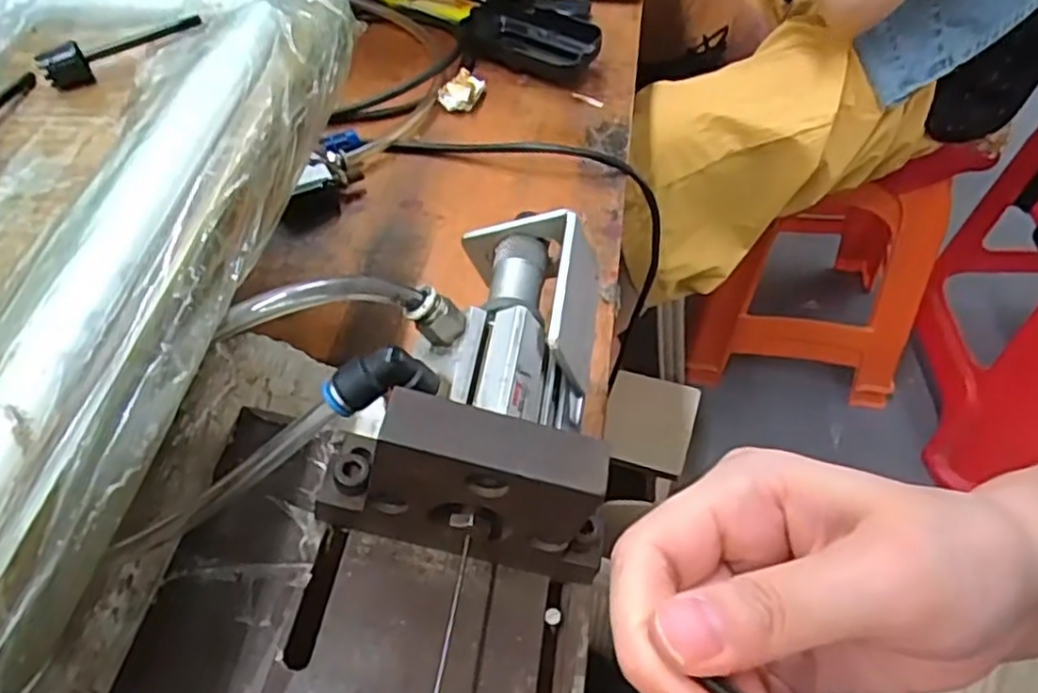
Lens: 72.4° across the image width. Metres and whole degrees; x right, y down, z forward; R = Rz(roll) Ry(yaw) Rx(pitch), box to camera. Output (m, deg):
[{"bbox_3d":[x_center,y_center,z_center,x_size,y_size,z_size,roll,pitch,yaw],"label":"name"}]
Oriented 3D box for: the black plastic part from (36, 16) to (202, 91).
[{"bbox_3d":[-0.163,-0.124,0.291,0.062,0.017,0.015,-32,55,-20],"label":"black plastic part"}]

